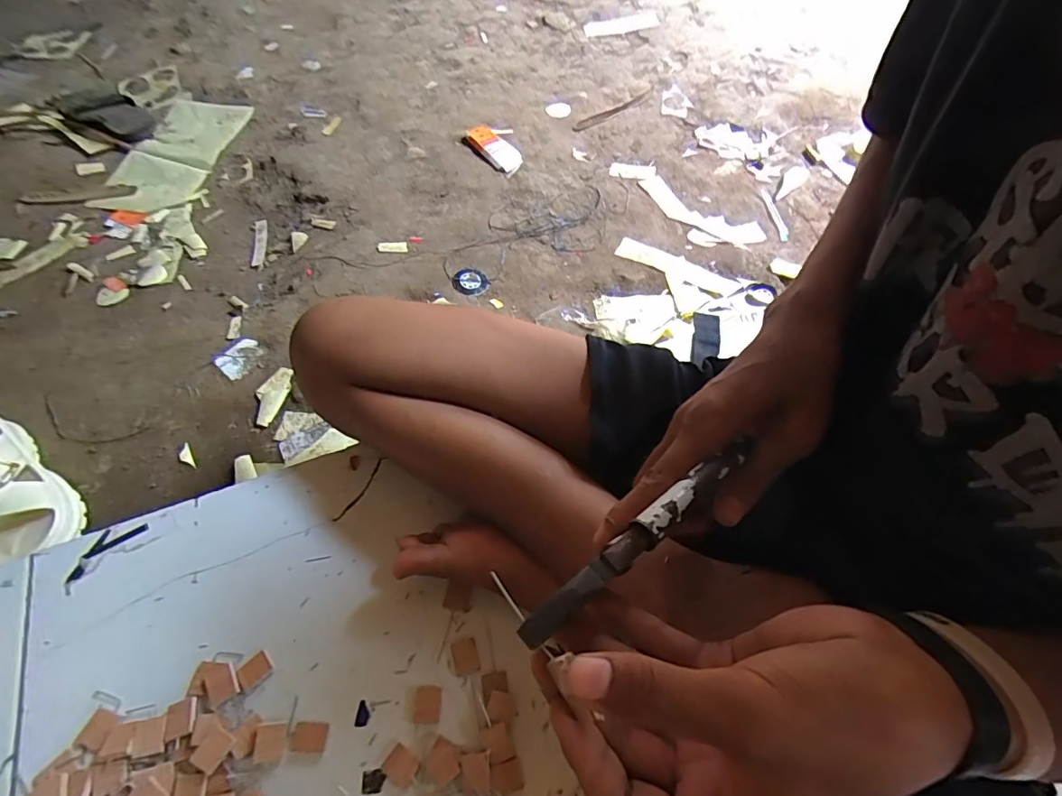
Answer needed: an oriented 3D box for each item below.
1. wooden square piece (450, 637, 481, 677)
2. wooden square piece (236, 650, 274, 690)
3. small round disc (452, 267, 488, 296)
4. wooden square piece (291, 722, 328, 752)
[{"bbox_3d":[-0.053,0.209,0.422,0.021,0.004,0.026,-12,58,-10],"label":"wooden square piece"},{"bbox_3d":[-0.218,0.215,0.413,0.024,0.004,0.020,-35,65,-23],"label":"wooden square piece"},{"bbox_3d":[-0.092,-0.175,0.786,0.053,0.011,0.051,1,57,-2],"label":"small round disc"},{"bbox_3d":[-0.166,0.253,0.389,0.024,0.004,0.019,1,57,-2],"label":"wooden square piece"}]

